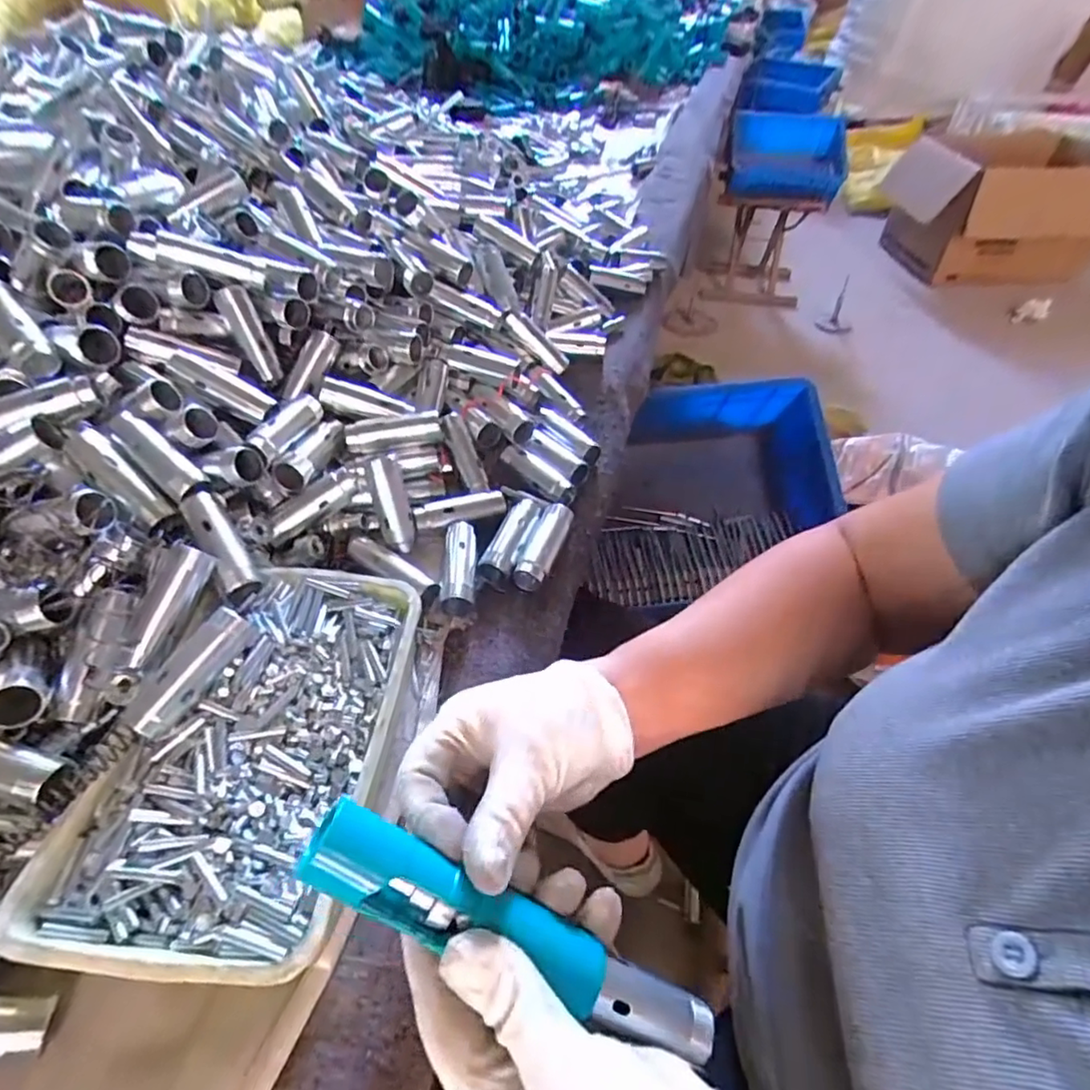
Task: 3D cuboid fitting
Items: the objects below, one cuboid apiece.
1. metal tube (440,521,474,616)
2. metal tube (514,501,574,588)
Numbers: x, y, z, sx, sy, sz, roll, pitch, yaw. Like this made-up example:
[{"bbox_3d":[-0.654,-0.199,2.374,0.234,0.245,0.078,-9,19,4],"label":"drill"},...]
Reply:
[{"bbox_3d":[-0.060,0.012,0.402,0.023,0.024,0.071,-3,47,-4],"label":"metal tube"},{"bbox_3d":[0.000,-0.001,0.421,0.022,0.022,0.067,16,49,14],"label":"metal tube"}]

